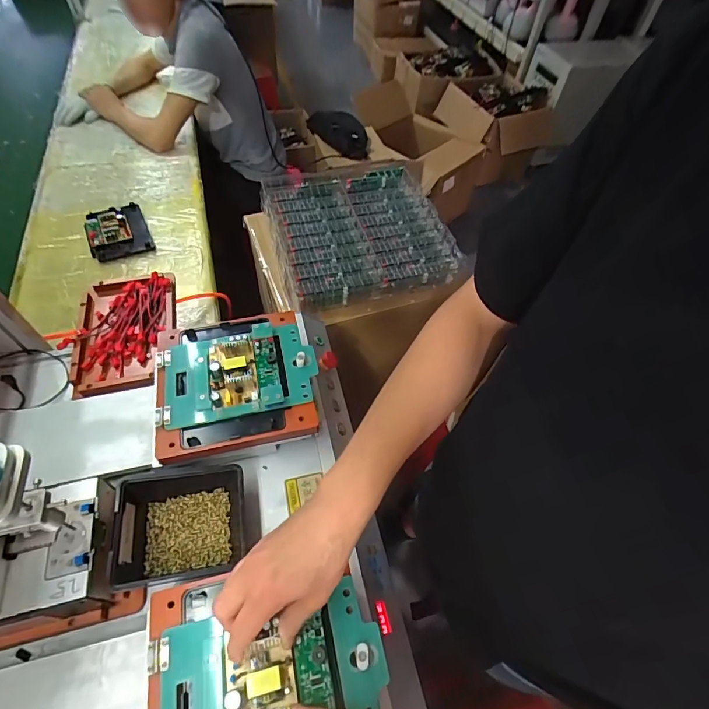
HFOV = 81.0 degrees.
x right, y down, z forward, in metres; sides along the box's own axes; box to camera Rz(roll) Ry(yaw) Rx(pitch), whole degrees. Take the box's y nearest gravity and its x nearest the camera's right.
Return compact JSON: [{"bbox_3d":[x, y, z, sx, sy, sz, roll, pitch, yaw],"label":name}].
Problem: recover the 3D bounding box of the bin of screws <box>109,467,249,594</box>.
[{"bbox_3d":[-0.202,0.196,0.486,0.138,0.056,0.130,-5,54,-8],"label":"bin of screws"}]

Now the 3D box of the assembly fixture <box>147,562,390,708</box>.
[{"bbox_3d":[-0.078,0.294,0.367,0.208,0.039,0.193,-10,59,-8],"label":"assembly fixture"}]

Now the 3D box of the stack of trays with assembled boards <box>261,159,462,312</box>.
[{"bbox_3d":[0.004,-0.285,0.926,0.373,0.039,0.379,-11,56,-12],"label":"stack of trays with assembled boards"}]

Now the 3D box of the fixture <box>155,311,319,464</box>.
[{"bbox_3d":[-0.160,0.030,0.570,0.204,0.066,0.199,-10,56,-11],"label":"fixture"}]

